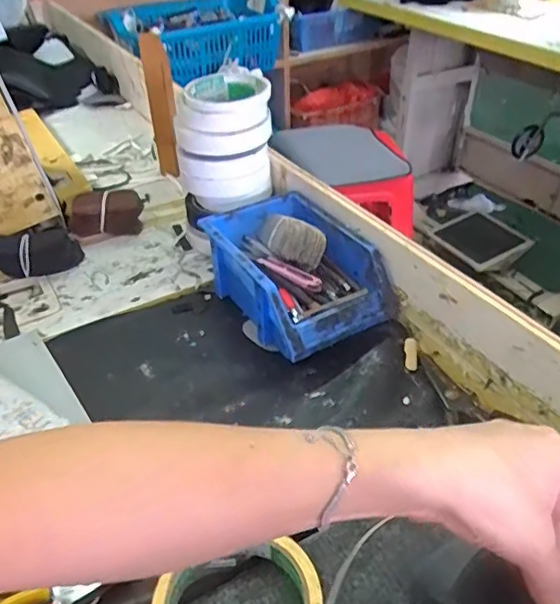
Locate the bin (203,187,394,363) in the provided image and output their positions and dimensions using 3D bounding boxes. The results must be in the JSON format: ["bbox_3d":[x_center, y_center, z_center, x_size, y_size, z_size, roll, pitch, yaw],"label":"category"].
[{"bbox_3d":[0.013,-0.030,0.552,0.121,0.071,0.187,-21,41,-22],"label":"bin"}]

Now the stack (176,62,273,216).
[{"bbox_3d":[-0.061,-0.173,0.614,0.099,0.116,0.091,-4,38,-3],"label":"stack"}]

